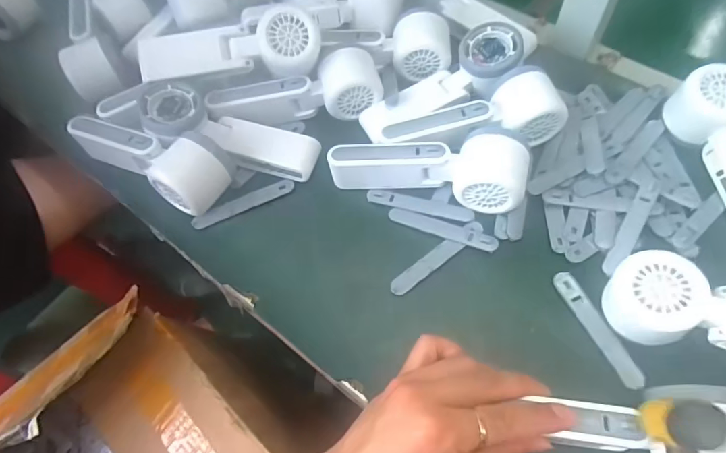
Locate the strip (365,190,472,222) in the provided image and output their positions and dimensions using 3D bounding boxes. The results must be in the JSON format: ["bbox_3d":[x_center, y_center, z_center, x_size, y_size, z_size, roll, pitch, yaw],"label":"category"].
[{"bbox_3d":[0.051,-0.020,0.411,0.093,0.004,0.015,13,63,10],"label":"strip"}]

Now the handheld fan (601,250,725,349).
[{"bbox_3d":[0.255,0.067,0.321,0.164,0.053,0.050,15,63,11],"label":"handheld fan"}]

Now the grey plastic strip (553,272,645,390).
[{"bbox_3d":[0.176,0.077,0.350,0.015,0.005,0.094,-23,63,-10],"label":"grey plastic strip"}]

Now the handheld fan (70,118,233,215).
[{"bbox_3d":[-0.190,-0.068,0.425,0.153,0.054,0.059,27,66,17],"label":"handheld fan"}]

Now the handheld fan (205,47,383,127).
[{"bbox_3d":[-0.065,-0.129,0.447,0.164,0.048,0.049,-8,61,-2],"label":"handheld fan"}]

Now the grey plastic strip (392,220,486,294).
[{"bbox_3d":[0.062,0.025,0.384,0.094,0.006,0.016,-35,65,-15],"label":"grey plastic strip"}]

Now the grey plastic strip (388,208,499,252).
[{"bbox_3d":[0.068,0.000,0.394,0.093,0.008,0.016,20,64,13],"label":"grey plastic strip"}]

